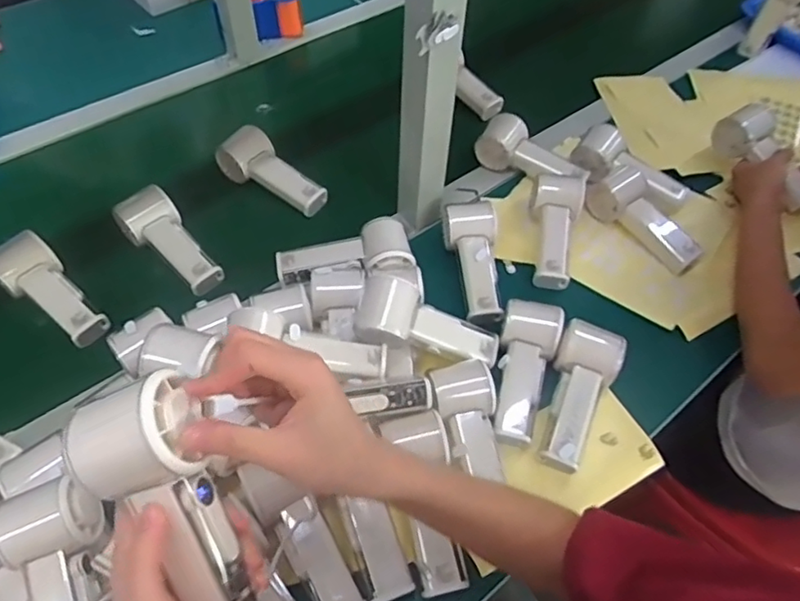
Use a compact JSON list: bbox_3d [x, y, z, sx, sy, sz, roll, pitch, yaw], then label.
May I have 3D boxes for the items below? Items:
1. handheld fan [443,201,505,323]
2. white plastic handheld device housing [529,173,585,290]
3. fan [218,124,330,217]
[{"bbox_3d":[0.089,-0.044,0.677,0.058,0.048,0.148,-5,67,-6],"label":"handheld fan"},{"bbox_3d":[0.191,-0.089,0.706,0.061,0.040,0.156,9,72,4],"label":"white plastic handheld device housing"},{"bbox_3d":[-0.164,-0.165,0.745,0.145,0.045,0.061,35,60,21],"label":"fan"}]

